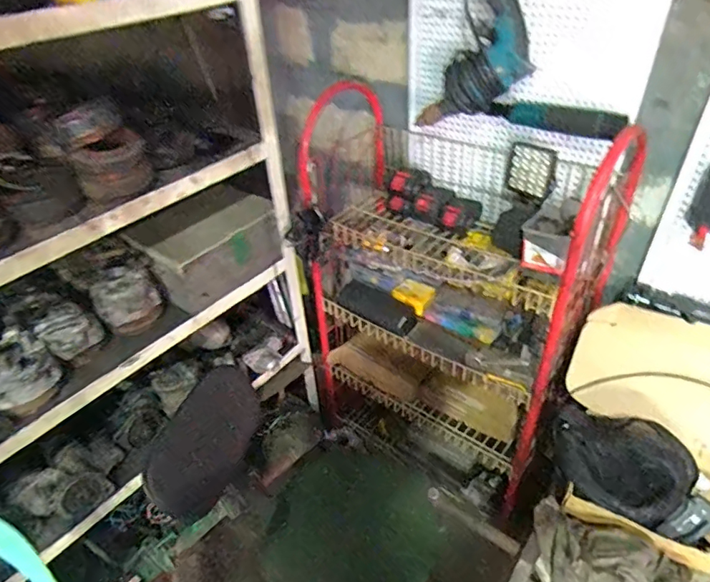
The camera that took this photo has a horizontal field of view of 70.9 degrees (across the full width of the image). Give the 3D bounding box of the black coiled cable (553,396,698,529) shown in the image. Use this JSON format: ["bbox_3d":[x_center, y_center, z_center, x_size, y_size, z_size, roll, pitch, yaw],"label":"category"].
[{"bbox_3d":[0.491,0.317,0.933,0.239,0.076,0.174,21,79,33],"label":"black coiled cable"}]

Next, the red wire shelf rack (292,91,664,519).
[{"bbox_3d":[0.220,0.055,1.331,0.685,0.945,0.356,26,47,32],"label":"red wire shelf rack"}]

